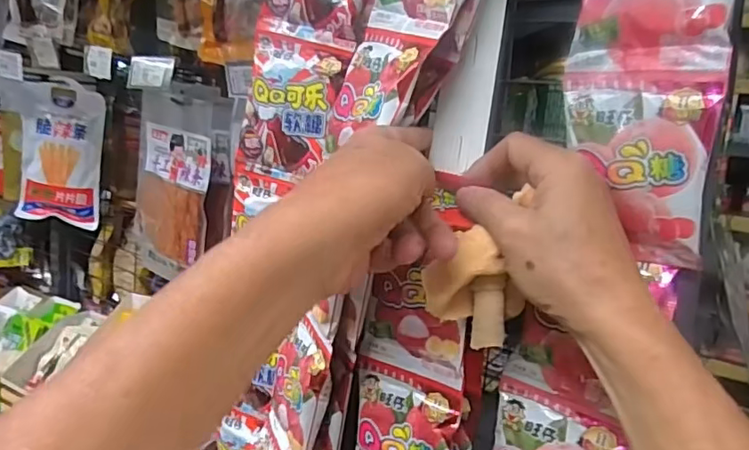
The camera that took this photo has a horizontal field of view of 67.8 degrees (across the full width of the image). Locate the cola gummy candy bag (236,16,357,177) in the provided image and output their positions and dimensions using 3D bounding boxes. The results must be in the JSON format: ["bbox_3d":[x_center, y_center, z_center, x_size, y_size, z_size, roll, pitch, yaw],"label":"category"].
[{"bbox_3d":[-0.066,-0.102,0.449,0.092,0.112,0.014,11,13,23],"label":"cola gummy candy bag"}]

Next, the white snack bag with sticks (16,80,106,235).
[{"bbox_3d":[-0.574,-0.128,1.011,0.150,0.240,0.049,8,12,10],"label":"white snack bag with sticks"}]

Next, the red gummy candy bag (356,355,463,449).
[{"bbox_3d":[0.018,0.163,0.410,0.090,0.110,0.019,16,15,39],"label":"red gummy candy bag"}]

